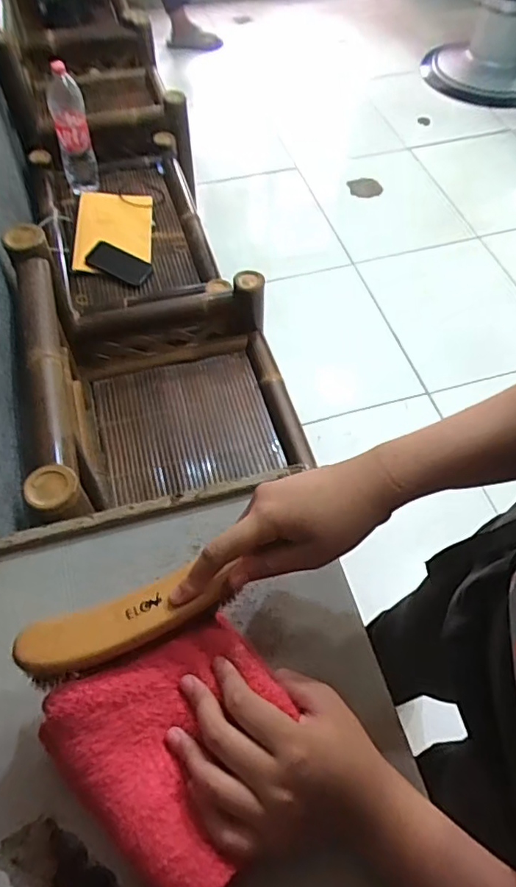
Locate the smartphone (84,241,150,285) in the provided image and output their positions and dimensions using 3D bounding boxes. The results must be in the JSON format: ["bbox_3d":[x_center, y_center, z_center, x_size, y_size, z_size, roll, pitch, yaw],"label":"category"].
[{"bbox_3d":[-0.344,-0.450,1.384,0.149,0.015,0.080,22,71,-5],"label":"smartphone"}]

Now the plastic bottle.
[{"bbox_3d":[-0.473,-0.790,1.382,0.086,0.284,0.077,-6,58,-4],"label":"plastic bottle"}]

